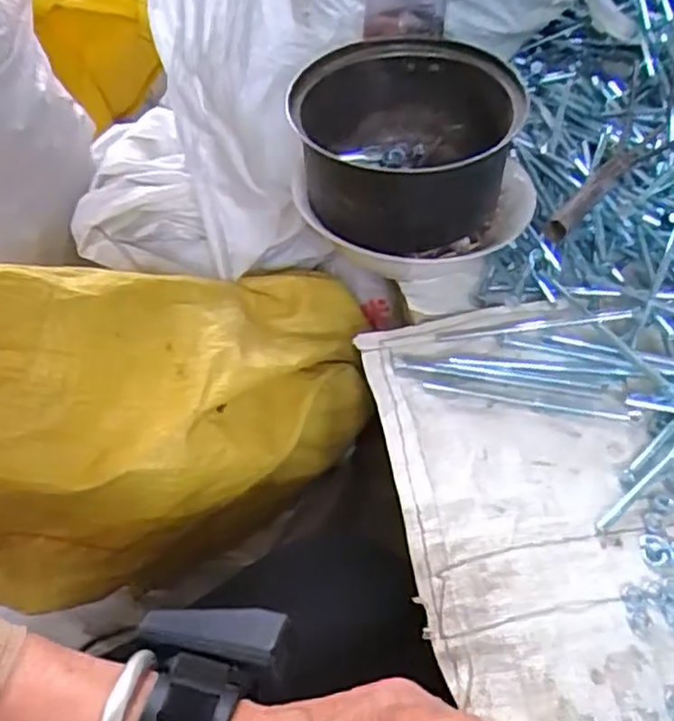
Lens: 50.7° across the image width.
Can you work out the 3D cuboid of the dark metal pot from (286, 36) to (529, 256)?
[{"bbox_3d":[0.051,-0.168,0.568,0.174,0.091,0.179,1,49,-1],"label":"dark metal pot"}]

